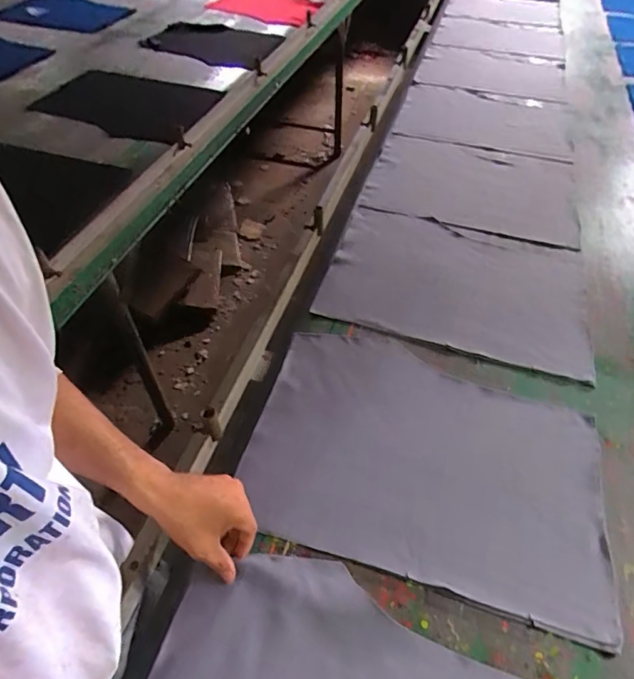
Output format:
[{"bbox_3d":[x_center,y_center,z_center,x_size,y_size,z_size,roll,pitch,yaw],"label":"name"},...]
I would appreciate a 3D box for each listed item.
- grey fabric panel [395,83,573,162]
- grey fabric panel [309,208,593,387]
[{"bbox_3d":[0.500,-0.670,1.367,0.484,0.023,0.366,13,51,10],"label":"grey fabric panel"},{"bbox_3d":[0.269,-0.117,0.884,0.475,0.013,0.345,15,52,12],"label":"grey fabric panel"}]

